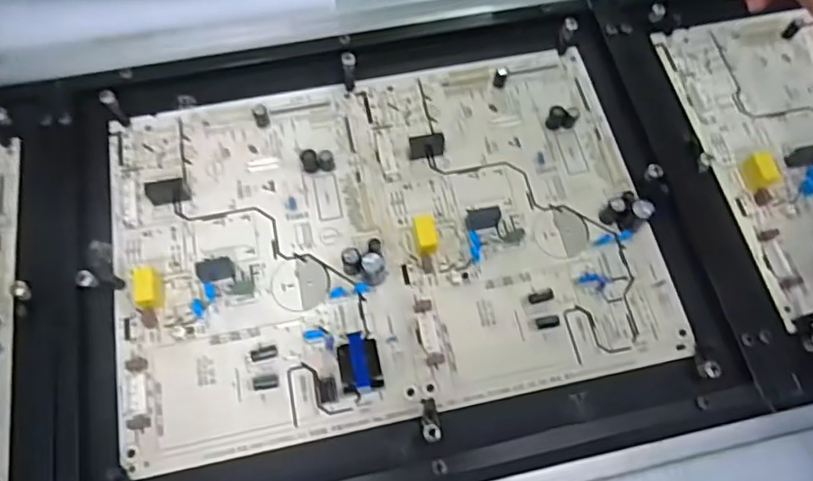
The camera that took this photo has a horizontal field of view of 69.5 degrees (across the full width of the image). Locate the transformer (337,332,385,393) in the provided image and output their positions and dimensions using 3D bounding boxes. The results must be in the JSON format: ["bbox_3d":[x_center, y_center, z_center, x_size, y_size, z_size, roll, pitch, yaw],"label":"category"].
[{"bbox_3d":[-0.022,0.061,0.284,0.020,0.024,0.027,-8,66,-4],"label":"transformer"}]

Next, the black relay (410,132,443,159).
[{"bbox_3d":[0.012,-0.055,0.339,0.020,0.011,0.010,-9,66,-5],"label":"black relay"}]

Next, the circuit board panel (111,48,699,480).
[{"bbox_3d":[-0.011,-0.007,0.318,0.284,0.020,0.196,-11,67,-6],"label":"circuit board panel"}]

